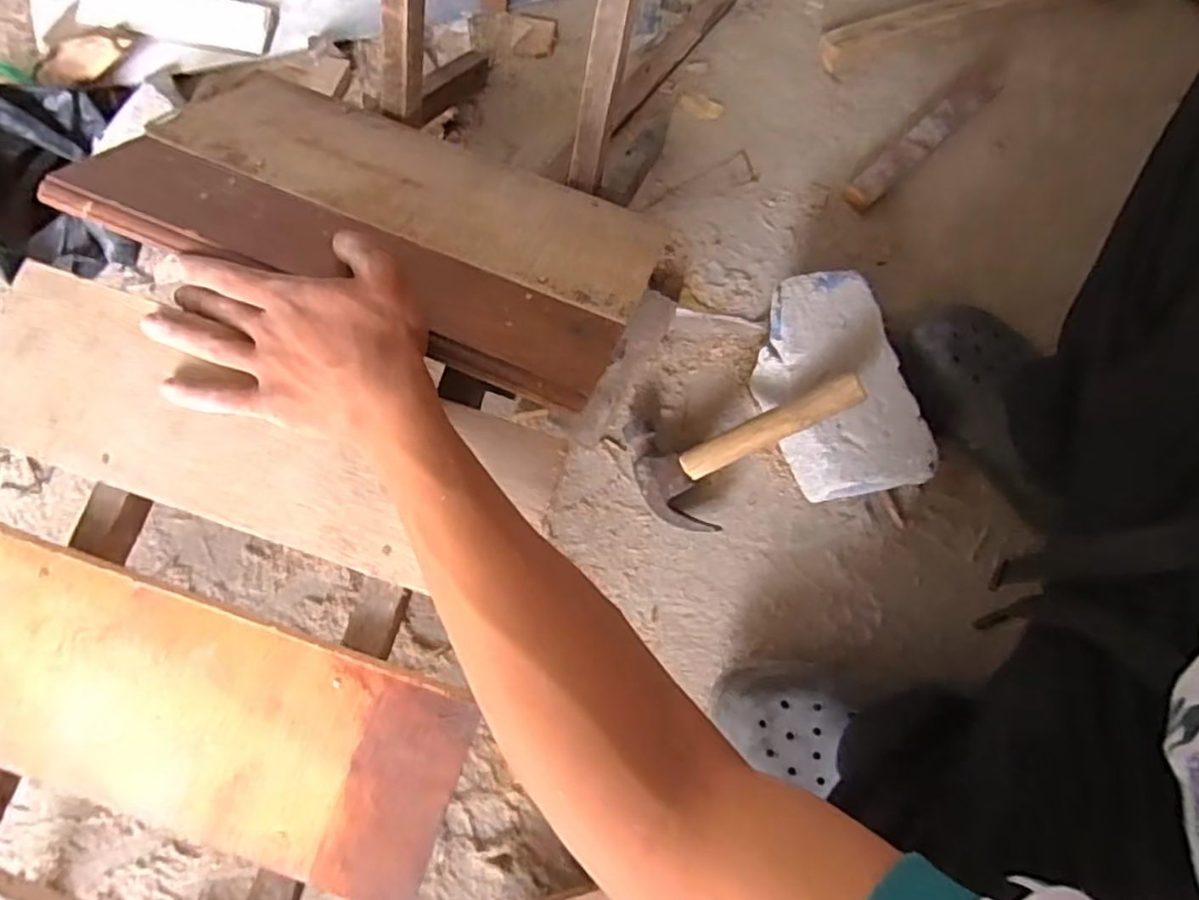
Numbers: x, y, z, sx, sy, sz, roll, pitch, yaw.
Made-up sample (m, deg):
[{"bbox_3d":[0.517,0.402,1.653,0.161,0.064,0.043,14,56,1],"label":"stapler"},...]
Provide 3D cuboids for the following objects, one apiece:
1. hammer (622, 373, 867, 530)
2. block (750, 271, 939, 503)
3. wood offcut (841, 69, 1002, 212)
[{"bbox_3d":[0.138,-0.008,0.615,0.215,0.043,0.124,-25,79,15],"label":"hammer"},{"bbox_3d":[0.220,-0.056,0.643,0.116,0.080,0.208,-18,78,-7],"label":"block"},{"bbox_3d":[0.362,-0.351,0.743,0.235,0.018,0.038,-42,82,-11],"label":"wood offcut"}]

